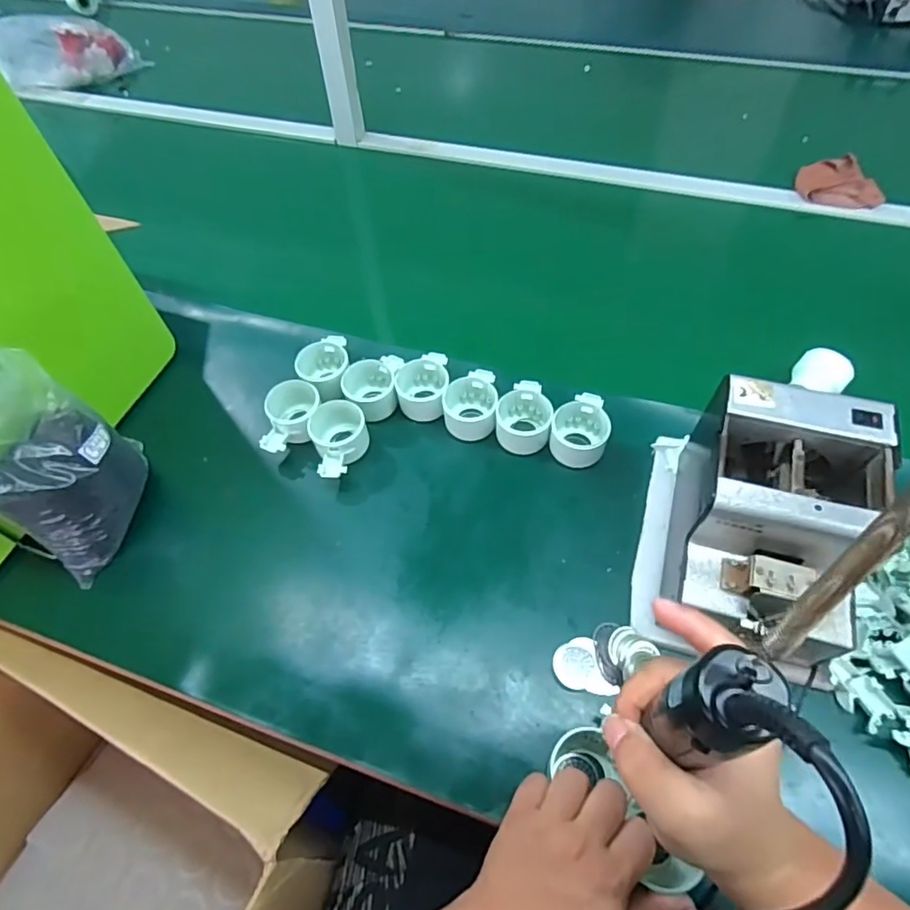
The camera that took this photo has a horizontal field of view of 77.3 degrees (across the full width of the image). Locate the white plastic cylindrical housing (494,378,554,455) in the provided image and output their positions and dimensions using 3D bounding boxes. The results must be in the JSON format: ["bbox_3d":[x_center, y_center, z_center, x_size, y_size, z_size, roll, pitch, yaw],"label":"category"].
[{"bbox_3d":[0.076,-0.042,0.631,0.061,0.040,0.082,4,56,5],"label":"white plastic cylindrical housing"}]

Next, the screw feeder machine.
[{"bbox_3d":[0.263,0.056,0.477,0.126,0.147,0.181,12,57,11],"label":"screw feeder machine"}]

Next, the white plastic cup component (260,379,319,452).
[{"bbox_3d":[-0.181,-0.038,0.639,0.058,0.045,0.081,-1,56,3],"label":"white plastic cup component"}]

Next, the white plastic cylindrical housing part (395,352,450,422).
[{"bbox_3d":[-0.036,-0.075,0.659,0.060,0.041,0.087,-4,56,0],"label":"white plastic cylindrical housing part"}]

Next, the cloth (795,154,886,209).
[{"bbox_3d":[0.595,-0.426,0.890,0.101,0.028,0.117,5,56,7],"label":"cloth"}]

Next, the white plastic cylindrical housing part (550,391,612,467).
[{"bbox_3d":[0.135,-0.031,0.616,0.058,0.040,0.080,7,56,8],"label":"white plastic cylindrical housing part"}]

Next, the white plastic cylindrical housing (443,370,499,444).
[{"bbox_3d":[0.017,-0.054,0.643,0.061,0.040,0.086,-4,56,0],"label":"white plastic cylindrical housing"}]

